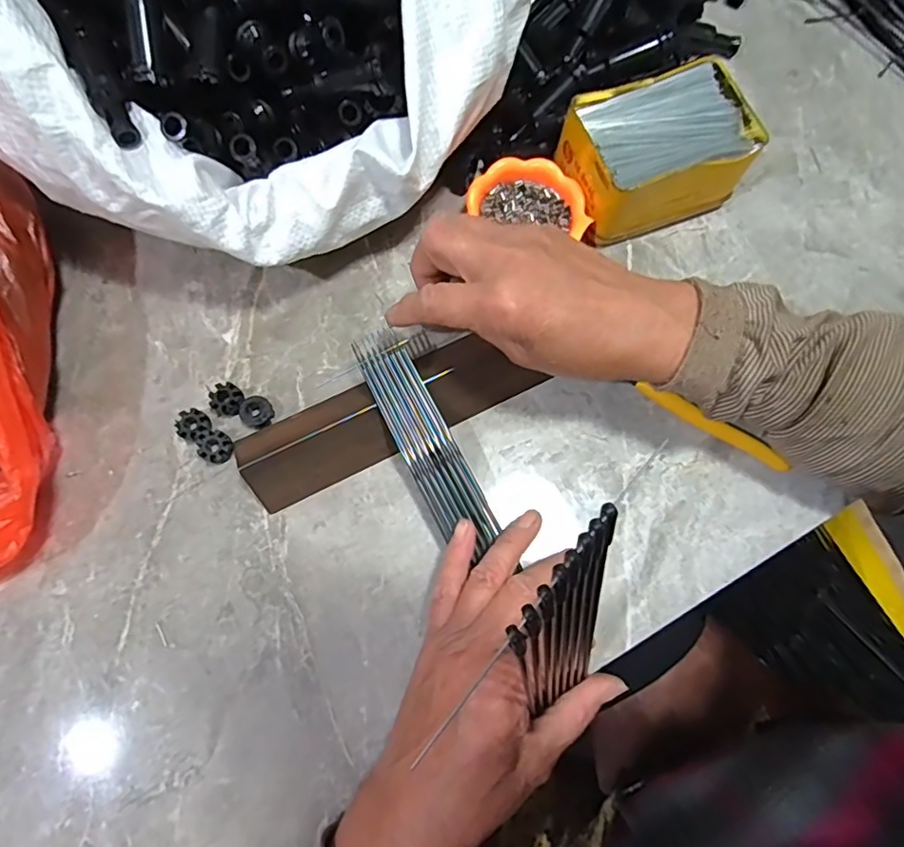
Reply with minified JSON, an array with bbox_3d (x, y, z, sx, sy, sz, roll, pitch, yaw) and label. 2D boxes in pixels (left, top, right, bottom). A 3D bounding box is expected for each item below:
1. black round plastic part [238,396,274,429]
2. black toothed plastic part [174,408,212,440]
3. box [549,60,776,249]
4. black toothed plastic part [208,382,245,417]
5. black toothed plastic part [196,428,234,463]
[{"bbox_3d":[-0.119,-0.008,0.350,0.018,0.009,0.018,1,75,-3],"label":"black round plastic part"},{"bbox_3d":[-0.154,0.001,0.345,0.019,0.012,0.018,1,75,-3],"label":"black toothed plastic part"},{"bbox_3d":[0.136,-0.177,0.376,0.116,0.056,0.078,-20,77,-8],"label":"box"},{"bbox_3d":[-0.137,-0.015,0.349,0.020,0.013,0.017,10,75,0],"label":"black toothed plastic part"},{"bbox_3d":[-0.140,0.015,0.343,0.019,0.012,0.018,1,75,-3],"label":"black toothed plastic part"}]

